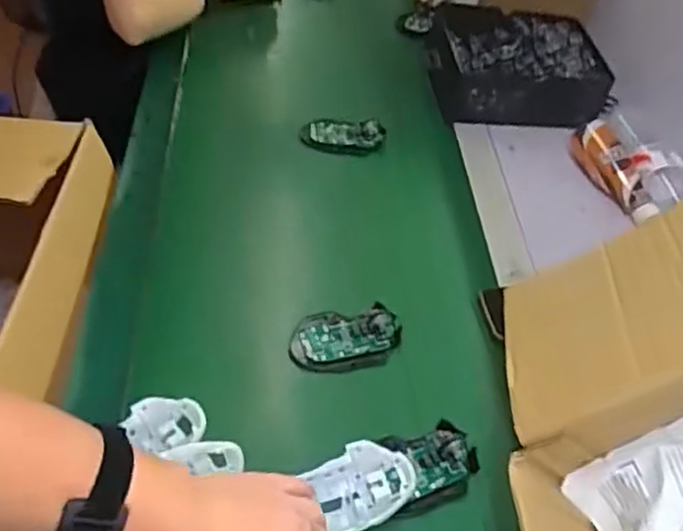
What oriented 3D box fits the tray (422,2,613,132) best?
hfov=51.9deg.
[{"bbox_3d":[0.258,-0.305,1.057,0.253,0.078,0.216,5,46,-2],"label":"tray"}]

